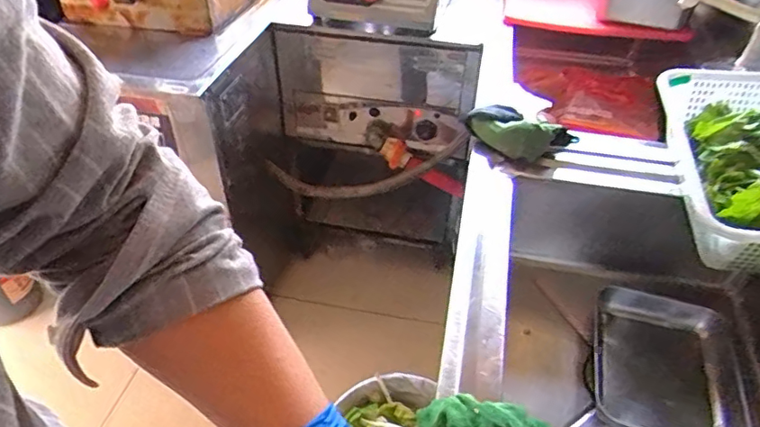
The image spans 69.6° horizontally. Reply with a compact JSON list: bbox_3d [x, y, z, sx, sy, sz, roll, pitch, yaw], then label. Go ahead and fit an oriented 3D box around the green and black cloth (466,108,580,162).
[{"bbox_3d":[0.233,-0.138,0.937,0.181,0.068,0.062,18,43,19],"label":"green and black cloth"}]

